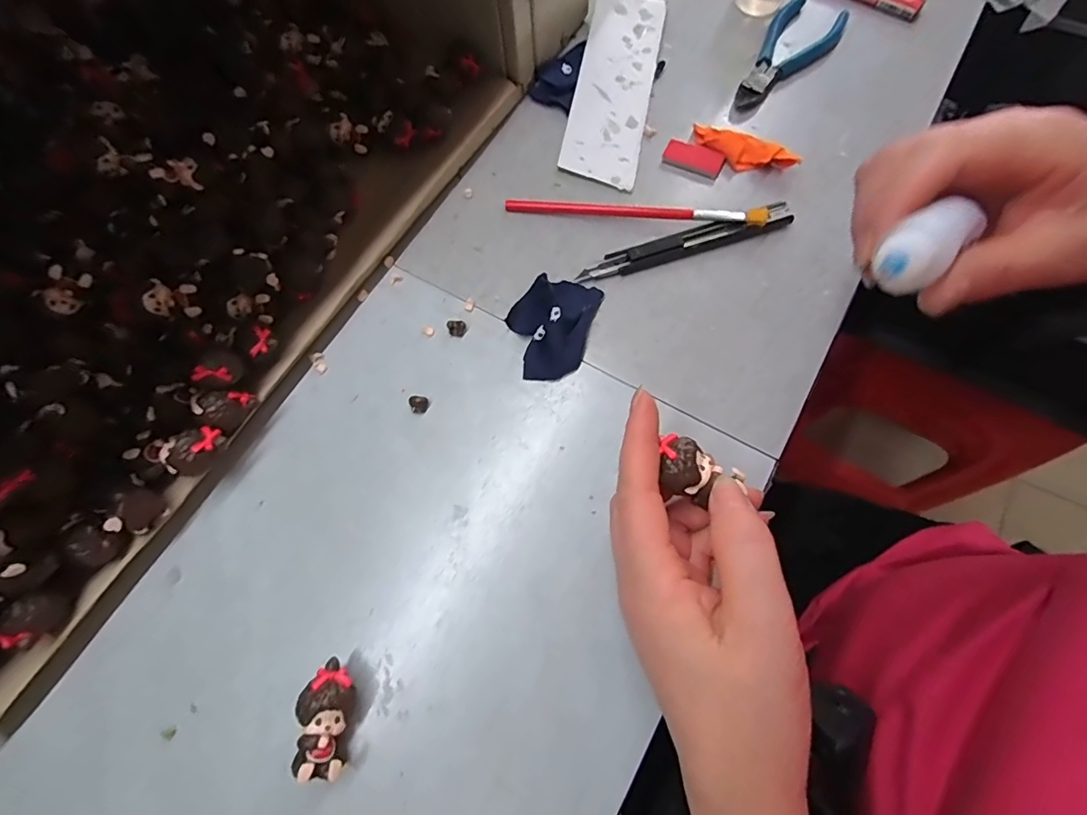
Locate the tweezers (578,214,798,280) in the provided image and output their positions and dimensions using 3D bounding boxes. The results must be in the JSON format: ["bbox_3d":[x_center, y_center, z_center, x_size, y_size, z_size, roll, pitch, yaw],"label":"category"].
[{"bbox_3d":[0.091,-0.104,0.311,0.138,0.010,0.015,-15,70,-3],"label":"tweezers"}]

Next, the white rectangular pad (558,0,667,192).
[{"bbox_3d":[0.053,-0.244,0.364,0.055,0.013,0.183,10,70,6],"label":"white rectangular pad"}]

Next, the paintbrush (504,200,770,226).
[{"bbox_3d":[0.058,-0.127,0.320,0.167,0.015,0.012,6,70,5],"label":"paintbrush"}]

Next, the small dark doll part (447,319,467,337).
[{"bbox_3d":[-0.053,-0.049,0.302,0.011,0.005,0.011,-1,69,2],"label":"small dark doll part"}]

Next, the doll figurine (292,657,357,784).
[{"bbox_3d":[-0.097,0.140,0.222,0.022,0.026,0.043,2,70,3],"label":"doll figurine"}]

